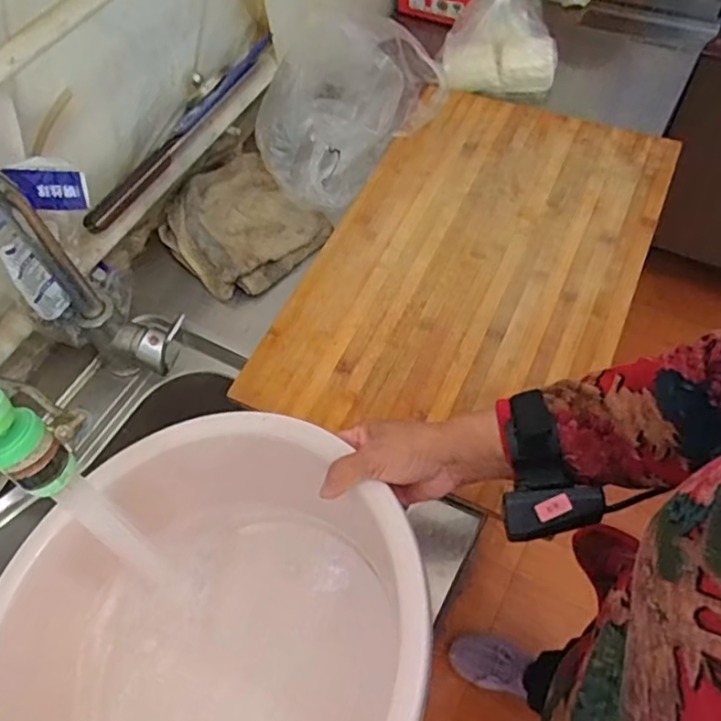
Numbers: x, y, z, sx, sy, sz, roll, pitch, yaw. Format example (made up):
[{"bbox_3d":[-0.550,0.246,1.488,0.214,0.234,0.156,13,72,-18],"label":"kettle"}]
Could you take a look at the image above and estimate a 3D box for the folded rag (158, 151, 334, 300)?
[{"bbox_3d":[-0.154,-0.172,0.774,0.169,0.033,0.191,-38,64,-18],"label":"folded rag"}]

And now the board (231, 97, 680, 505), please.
[{"bbox_3d":[0.138,-0.123,0.720,0.342,0.019,0.546,21,63,16],"label":"board"}]

